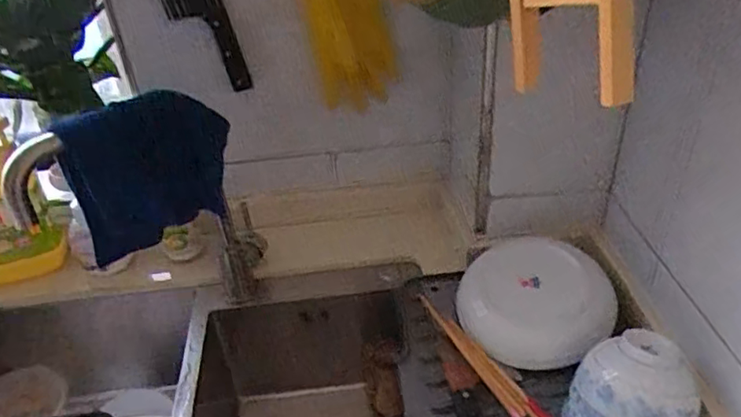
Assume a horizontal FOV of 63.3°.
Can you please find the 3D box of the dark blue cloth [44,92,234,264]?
[{"bbox_3d":[-0.274,-0.047,0.746,0.195,0.206,0.053,-10,36,-7],"label":"dark blue cloth"}]

